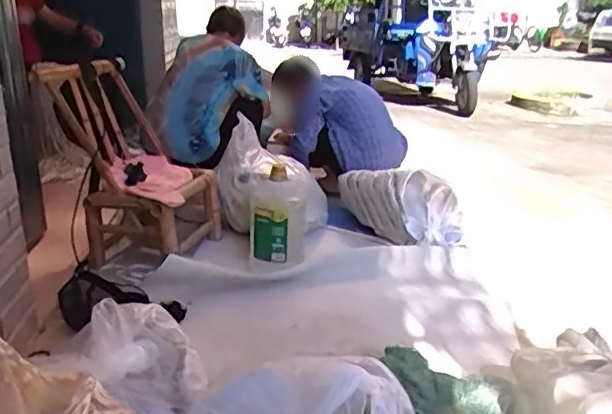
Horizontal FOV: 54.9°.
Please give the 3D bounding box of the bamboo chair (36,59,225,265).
[{"bbox_3d":[-0.535,-0.130,1.839,0.408,0.597,0.385,1,19,0],"label":"bamboo chair"}]

